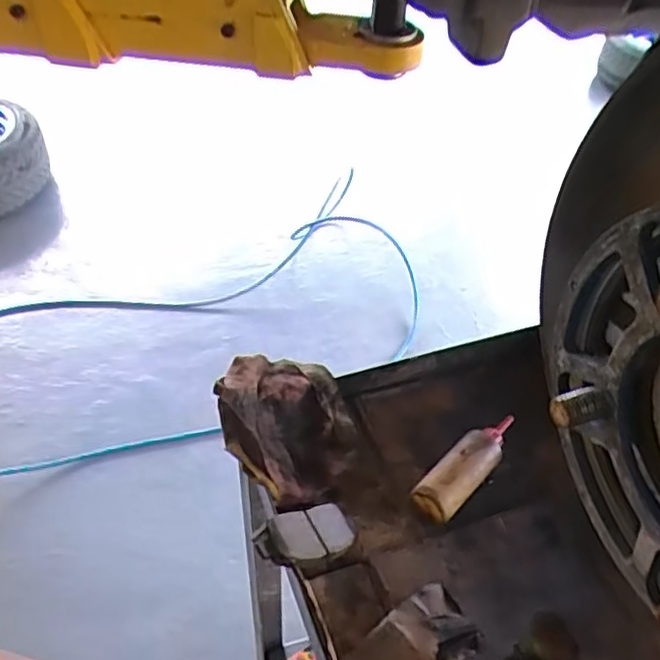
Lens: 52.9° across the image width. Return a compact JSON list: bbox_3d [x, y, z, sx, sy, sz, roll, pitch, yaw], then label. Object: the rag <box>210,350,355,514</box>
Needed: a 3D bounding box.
[{"bbox_3d":[-0.044,0.100,0.698,0.134,0.082,0.149,-11,47,-13],"label":"rag"}]

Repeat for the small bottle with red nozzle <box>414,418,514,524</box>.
[{"bbox_3d":[0.142,0.138,0.678,0.041,0.036,0.145,34,54,27],"label":"small bottle with red nozzle"}]

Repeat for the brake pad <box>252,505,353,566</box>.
[{"bbox_3d":[-0.022,0.184,0.598,0.091,0.010,0.050,-4,41,-29],"label":"brake pad"}]

